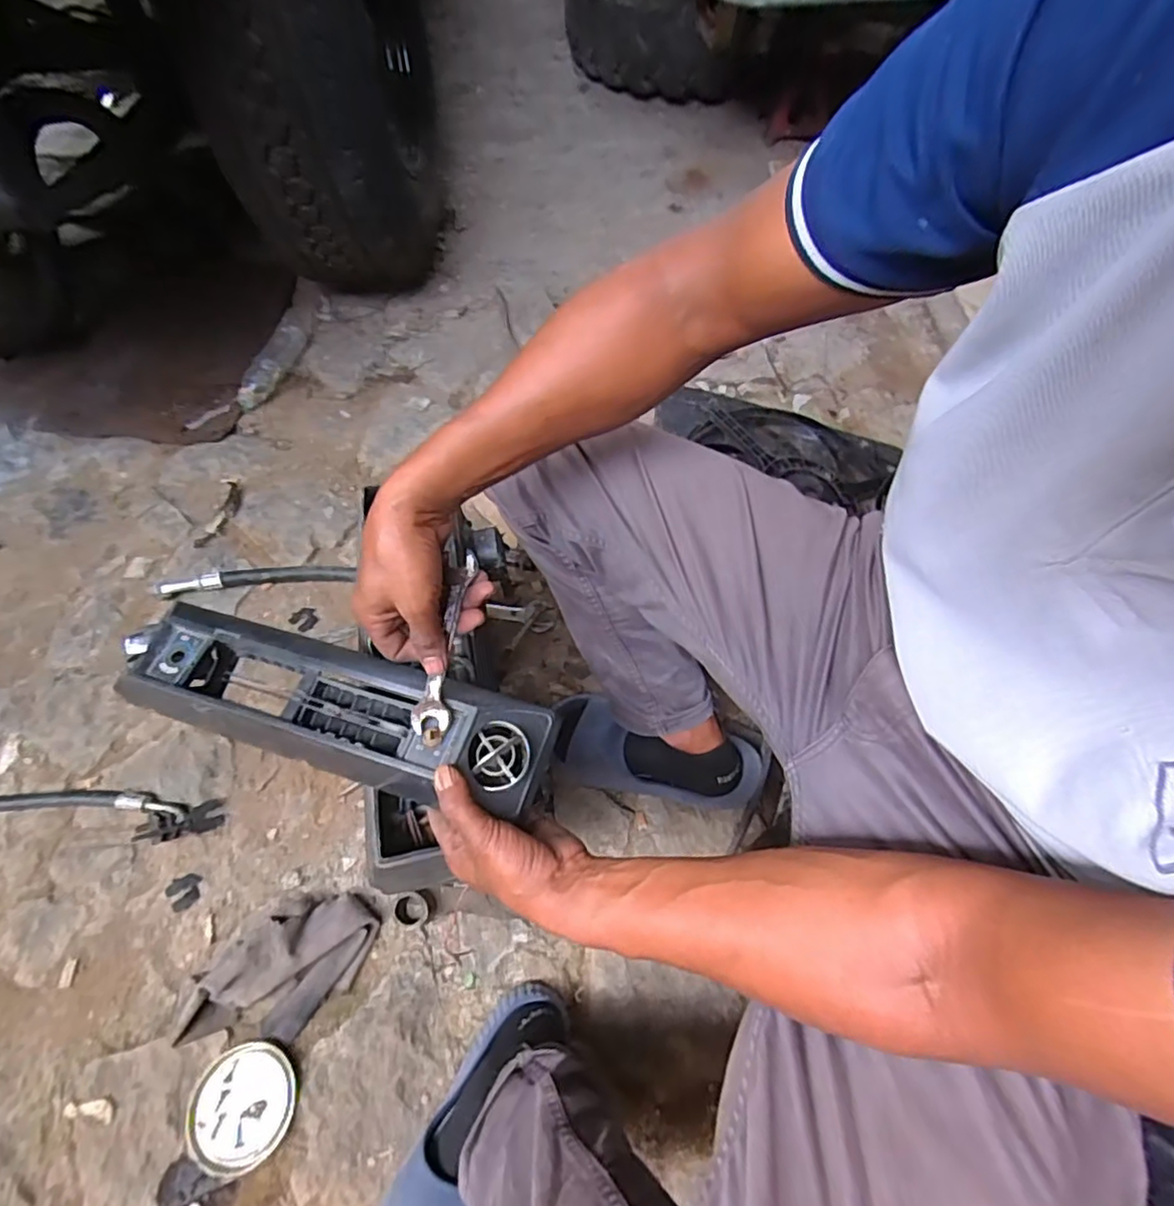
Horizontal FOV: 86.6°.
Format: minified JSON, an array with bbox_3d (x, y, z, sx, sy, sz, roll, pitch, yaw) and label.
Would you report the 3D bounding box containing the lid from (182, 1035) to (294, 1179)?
[{"bbox_3d":[-0.359,0.524,0.648,0.107,0.020,0.104,1,60,-2],"label":"lid"}]

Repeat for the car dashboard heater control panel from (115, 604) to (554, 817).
[{"bbox_3d":[-0.211,0.081,0.517,0.360,0.055,0.098,13,60,11],"label":"car dashboard heater control panel"}]

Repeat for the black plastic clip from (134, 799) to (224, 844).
[{"bbox_3d":[-0.518,0.280,0.795,0.095,0.023,0.035,-9,60,-25],"label":"black plastic clip"}]

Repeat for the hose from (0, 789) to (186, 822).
[{"bbox_3d":[-0.765,0.267,0.792,0.501,0.025,0.051,-3,60,-4],"label":"hose"}]

